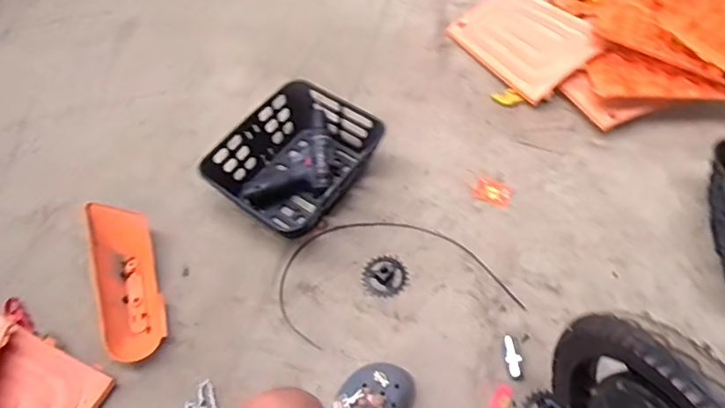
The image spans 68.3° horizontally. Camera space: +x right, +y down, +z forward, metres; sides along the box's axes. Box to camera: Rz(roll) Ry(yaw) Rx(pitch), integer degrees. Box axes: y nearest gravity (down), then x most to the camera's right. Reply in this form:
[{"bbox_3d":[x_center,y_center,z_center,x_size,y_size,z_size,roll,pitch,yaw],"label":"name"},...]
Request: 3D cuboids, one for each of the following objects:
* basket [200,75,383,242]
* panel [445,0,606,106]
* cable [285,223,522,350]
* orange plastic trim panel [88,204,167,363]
[{"bbox_3d":[-0.131,-0.095,1.117,0.273,0.123,0.314,30,64,19],"label":"basket"},{"bbox_3d":[0.401,-0.414,1.322,0.257,0.023,0.339,-34,57,-11],"label":"panel"},{"bbox_3d":[0.057,0.135,1.037,0.440,0.014,0.242,-11,59,-4],"label":"cable"},{"bbox_3d":[-0.461,0.140,1.037,0.118,0.033,0.328,-18,59,-9],"label":"orange plastic trim panel"}]

